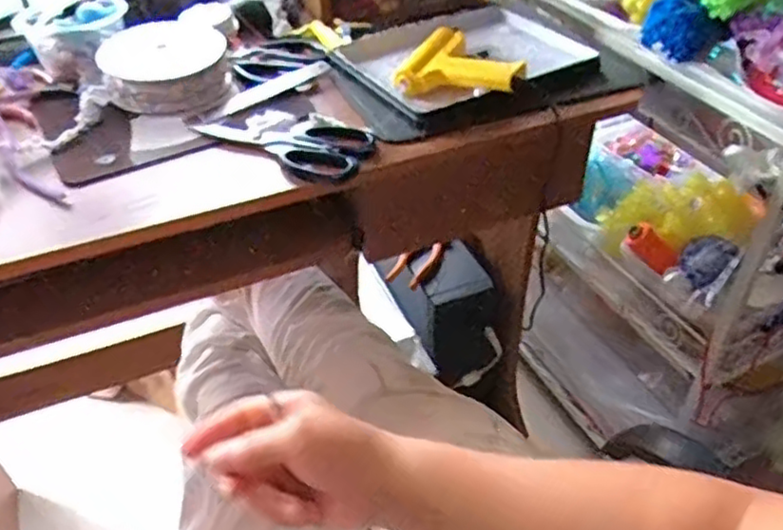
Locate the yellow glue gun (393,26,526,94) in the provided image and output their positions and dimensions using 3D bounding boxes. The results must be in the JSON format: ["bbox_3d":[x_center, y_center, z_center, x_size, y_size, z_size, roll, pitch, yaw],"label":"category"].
[{"bbox_3d":[0.077,-0.215,0.718,0.129,0.040,0.122,7,41,10],"label":"yellow glue gun"}]

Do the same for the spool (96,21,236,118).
[{"bbox_3d":[-0.228,-0.202,0.700,0.124,0.049,0.121,-1,41,1],"label":"spool"}]

